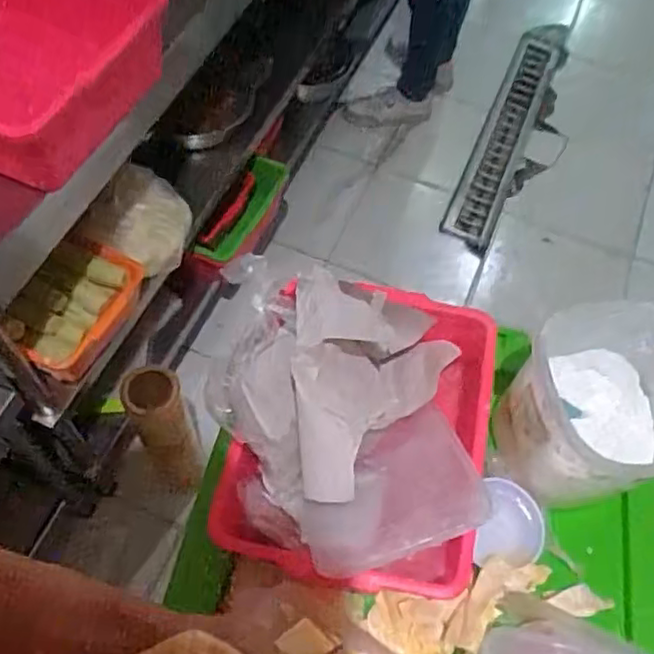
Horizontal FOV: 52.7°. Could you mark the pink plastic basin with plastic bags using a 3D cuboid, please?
[{"bbox_3d":[0.034,0.089,0.653,0.246,0.119,0.290,15,60,5],"label":"pink plastic basin with plastic bags"}]

